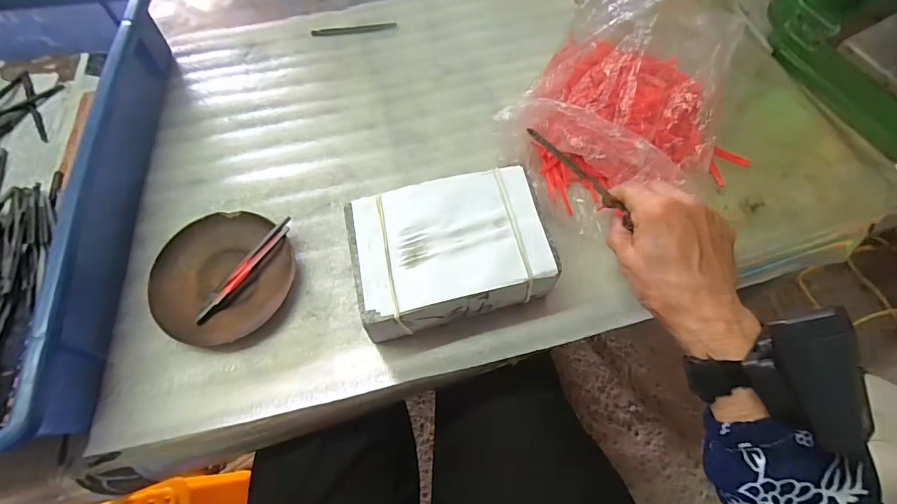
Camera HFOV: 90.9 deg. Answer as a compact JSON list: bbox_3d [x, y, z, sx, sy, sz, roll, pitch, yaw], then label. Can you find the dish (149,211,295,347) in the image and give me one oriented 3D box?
[{"bbox_3d":[-0.189,0.019,0.370,0.104,0.016,0.113,0,65,0],"label":"dish"}]

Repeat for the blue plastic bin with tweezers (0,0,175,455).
[{"bbox_3d":[-0.411,-0.051,0.374,0.275,0.079,0.419,-5,65,-3],"label":"blue plastic bin with tweezers"}]

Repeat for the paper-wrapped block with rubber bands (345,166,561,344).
[{"bbox_3d":[-0.003,0.004,0.349,0.154,0.062,0.106,-12,66,-6],"label":"paper-wrapped block with rubber bands"}]

